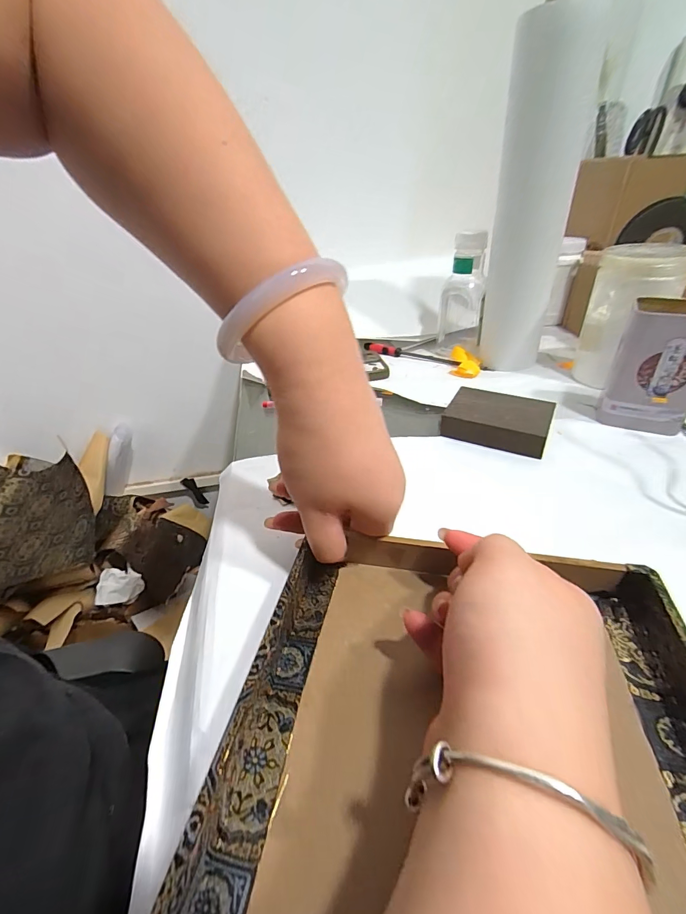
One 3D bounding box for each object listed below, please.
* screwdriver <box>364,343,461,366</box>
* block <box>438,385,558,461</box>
[{"bbox_3d":[0.101,-0.153,0.599,0.147,0.013,0.015,15,39,26],"label":"screwdriver"},{"bbox_3d":[0.157,-0.038,0.414,0.096,0.027,0.069,14,39,25],"label":"block"}]

